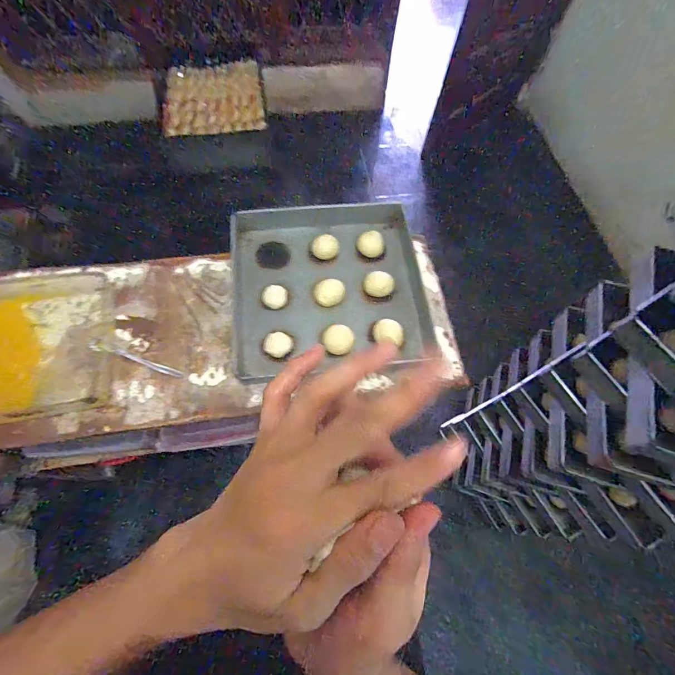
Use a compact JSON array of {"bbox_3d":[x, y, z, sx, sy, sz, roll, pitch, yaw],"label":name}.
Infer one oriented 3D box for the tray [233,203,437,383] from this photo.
[{"bbox_3d":[-0.025,-0.134,0.870,0.430,0.078,0.441,-5,66,-3],"label":"tray"}]

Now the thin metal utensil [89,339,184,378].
[{"bbox_3d":[-0.415,0.048,0.754,0.184,0.020,0.020,24,66,-15],"label":"thin metal utensil"}]

